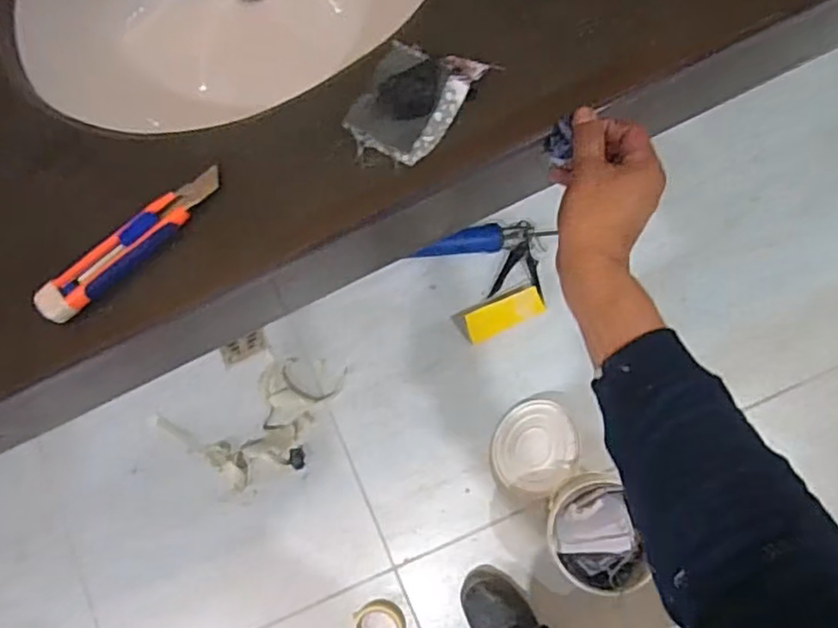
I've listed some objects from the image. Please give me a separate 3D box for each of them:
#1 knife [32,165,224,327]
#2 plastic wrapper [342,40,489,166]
[{"bbox_3d":[-0.231,-0.056,0.520,0.173,0.020,0.032,-39,78,0],"label":"knife"},{"bbox_3d":[-0.007,-0.166,0.509,0.073,0.012,0.097,31,86,11],"label":"plastic wrapper"}]

